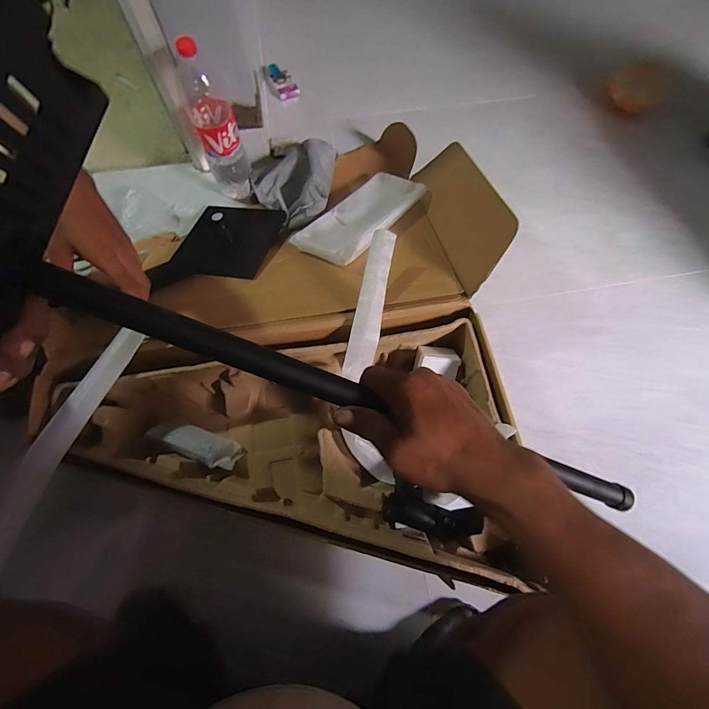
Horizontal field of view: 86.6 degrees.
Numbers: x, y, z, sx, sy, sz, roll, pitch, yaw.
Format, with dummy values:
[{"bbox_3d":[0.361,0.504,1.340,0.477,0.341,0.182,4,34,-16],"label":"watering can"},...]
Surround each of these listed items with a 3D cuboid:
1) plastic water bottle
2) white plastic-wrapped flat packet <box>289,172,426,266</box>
[{"bbox_3d":[-0.284,-0.463,0.772,0.085,0.311,0.090,-18,72,-8],"label":"plastic water bottle"},{"bbox_3d":[0.019,-0.299,0.795,0.141,0.029,0.306,28,60,24],"label":"white plastic-wrapped flat packet"}]

